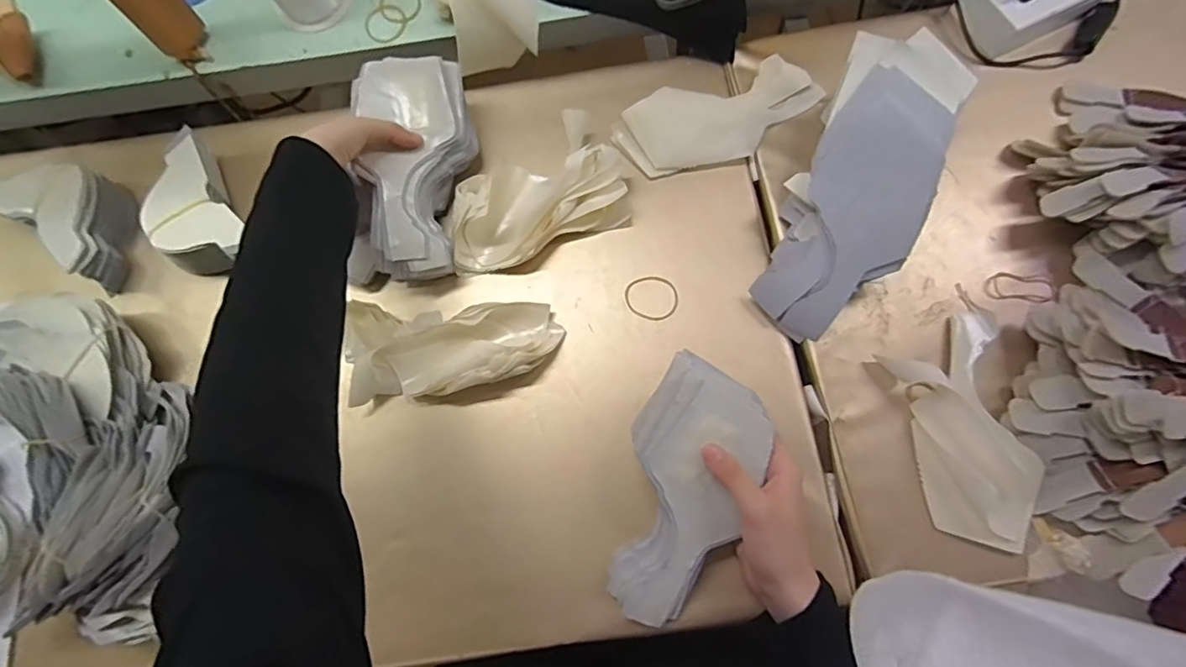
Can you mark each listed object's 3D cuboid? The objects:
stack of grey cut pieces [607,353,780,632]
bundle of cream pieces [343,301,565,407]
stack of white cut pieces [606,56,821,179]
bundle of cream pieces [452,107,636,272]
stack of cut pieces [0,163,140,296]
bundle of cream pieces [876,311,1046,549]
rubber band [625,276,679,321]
[{"bbox_3d":[0.071,0.121,0.426,0.093,0.024,0.195,15,96,3],"label":"stack of grey cut pieces"},{"bbox_3d":[-0.120,0.009,0.488,0.176,0.034,0.081,-5,73,1],"label":"bundle of cream pieces"},{"bbox_3d":[0.120,-0.207,0.546,0.194,0.024,0.079,-23,73,-4],"label":"stack of white cut pieces"},{"bbox_3d":[-0.058,-0.129,0.521,0.178,0.034,0.111,-22,73,-4],"label":"bundle of cream pieces"},{"bbox_3d":[-0.487,-0.113,0.529,0.143,0.055,0.084,34,79,13],"label":"stack of cut pieces"},{"bbox_3d":[0.297,0.078,0.448,0.090,0.035,0.178,-15,73,0],"label":"bundle of cream pieces"},{"bbox_3d":[0.053,-0.032,0.515,0.047,0.005,0.043,-1,73,3],"label":"rubber band"}]

